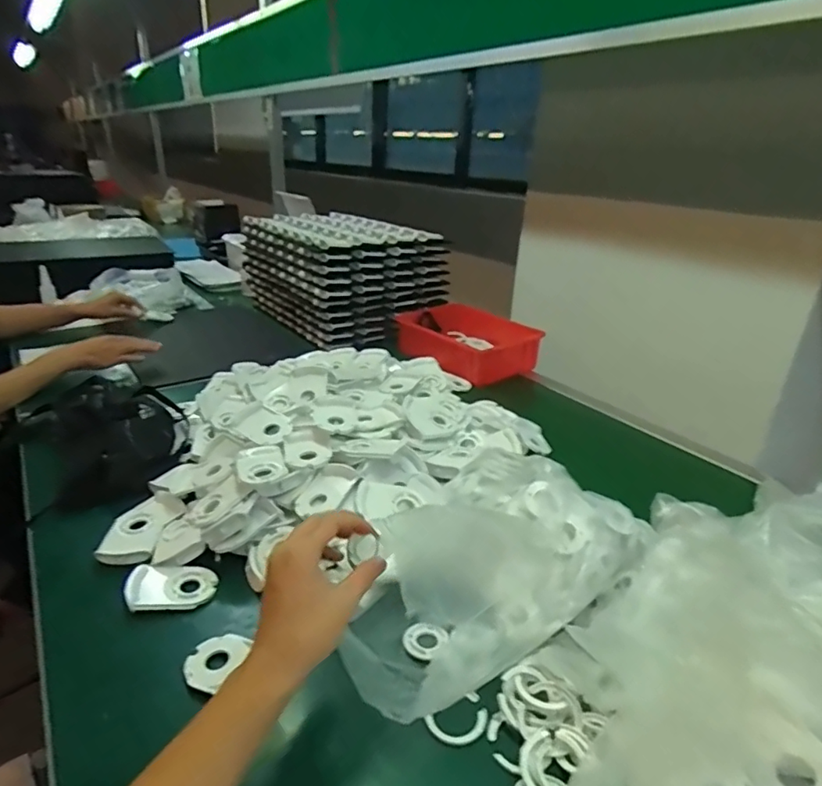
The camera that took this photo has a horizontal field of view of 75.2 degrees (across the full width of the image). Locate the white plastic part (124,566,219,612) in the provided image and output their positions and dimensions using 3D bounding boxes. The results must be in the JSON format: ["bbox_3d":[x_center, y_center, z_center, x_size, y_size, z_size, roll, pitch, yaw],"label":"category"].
[{"bbox_3d":[-0.249,0.202,0.558,0.087,0.013,0.054,9,26,-15],"label":"white plastic part"}]

